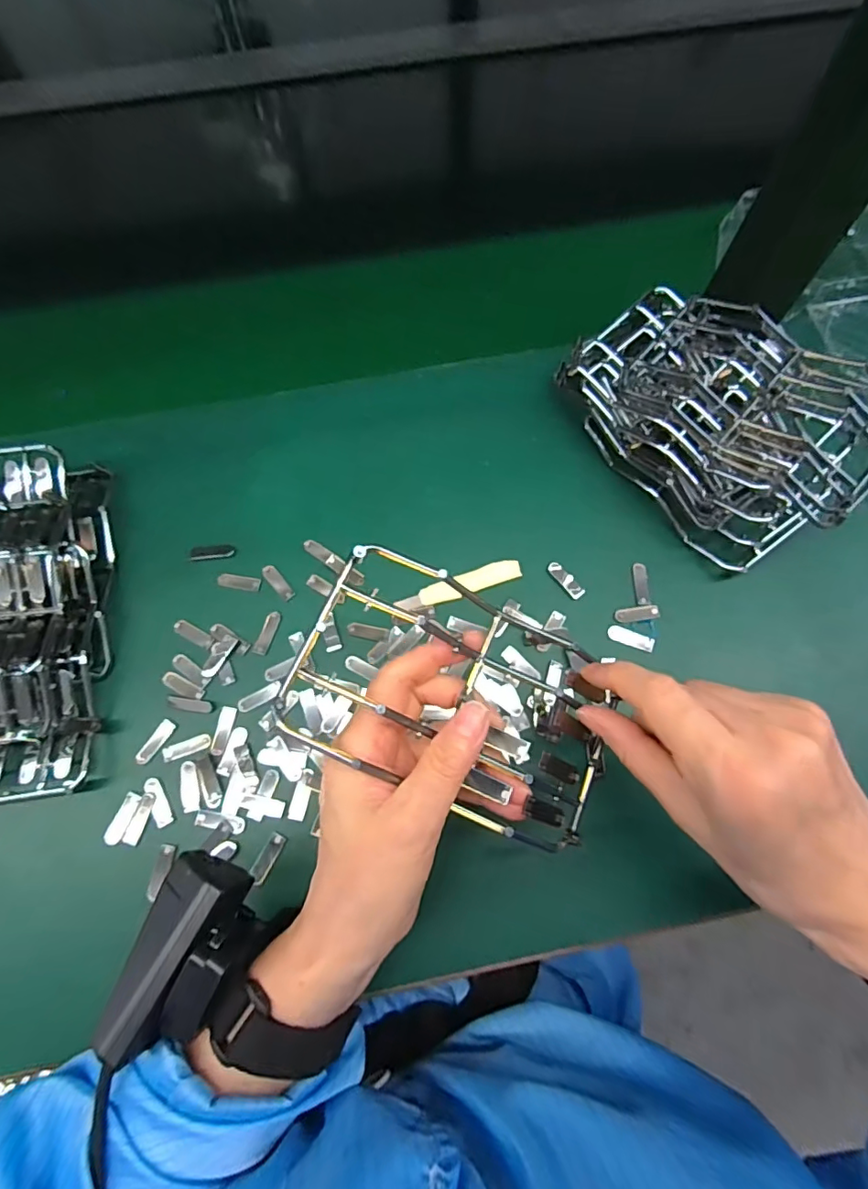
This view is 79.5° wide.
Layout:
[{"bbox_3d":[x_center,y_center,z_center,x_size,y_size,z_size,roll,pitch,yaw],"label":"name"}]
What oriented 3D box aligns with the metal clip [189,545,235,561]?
[{"bbox_3d":[-0.148,-0.028,0.348,0.028,0.004,0.010,-10,71,-3],"label":"metal clip"}]

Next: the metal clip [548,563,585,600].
[{"bbox_3d":[0.085,-0.010,0.337,0.009,0.005,0.029,-35,72,-10],"label":"metal clip"}]

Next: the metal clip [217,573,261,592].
[{"bbox_3d":[-0.128,-0.008,0.340,0.026,0.005,0.009,8,70,5],"label":"metal clip"}]

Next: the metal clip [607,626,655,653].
[{"bbox_3d":[0.123,0.027,0.324,0.028,0.004,0.010,19,72,7],"label":"metal clip"}]

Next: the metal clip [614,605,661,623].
[{"bbox_3d":[0.129,0.012,0.329,0.029,0.004,0.010,-8,71,-2],"label":"metal clip"}]

